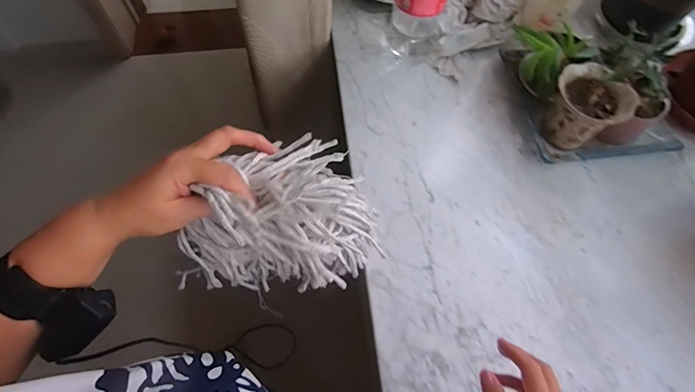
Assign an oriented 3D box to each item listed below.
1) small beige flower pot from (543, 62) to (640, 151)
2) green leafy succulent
[{"bbox_3d":[0.374,-0.134,0.630,0.097,0.110,0.109,-38,68,-22],"label":"small beige flower pot"},{"bbox_3d":[0.334,-0.220,0.667,0.114,0.105,0.095,-35,67,-20],"label":"green leafy succulent"}]

